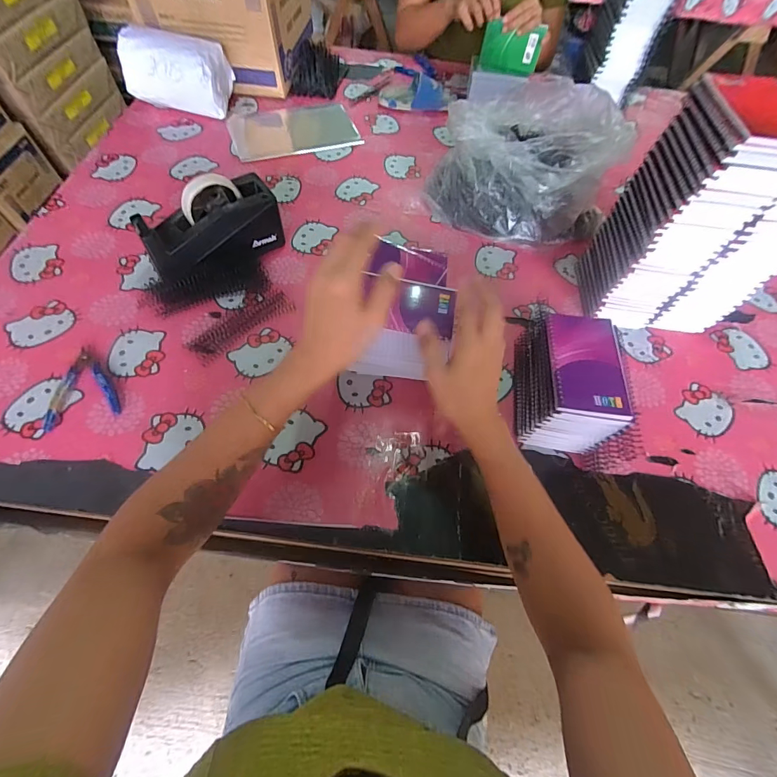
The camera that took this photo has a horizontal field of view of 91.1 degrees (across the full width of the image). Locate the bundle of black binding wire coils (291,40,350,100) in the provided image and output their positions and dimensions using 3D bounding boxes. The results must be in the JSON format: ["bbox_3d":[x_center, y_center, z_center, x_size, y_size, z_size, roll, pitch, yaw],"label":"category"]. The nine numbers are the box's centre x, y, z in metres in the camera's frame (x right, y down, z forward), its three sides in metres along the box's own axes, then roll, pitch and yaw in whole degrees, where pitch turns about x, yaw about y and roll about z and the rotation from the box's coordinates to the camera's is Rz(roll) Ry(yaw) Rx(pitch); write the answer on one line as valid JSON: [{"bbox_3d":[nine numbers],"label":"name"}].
[{"bbox_3d":[-0.161,-0.757,0.900,0.114,0.043,0.192,5,60,0],"label":"bundle of black binding wire coils"}]

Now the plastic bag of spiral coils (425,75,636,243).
[{"bbox_3d":[0.233,-0.392,0.653,0.282,0.177,0.234,19,61,7],"label":"plastic bag of spiral coils"}]

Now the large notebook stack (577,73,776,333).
[{"bbox_3d":[0.415,-0.211,0.511,0.184,0.285,0.134,8,60,1],"label":"large notebook stack"}]

